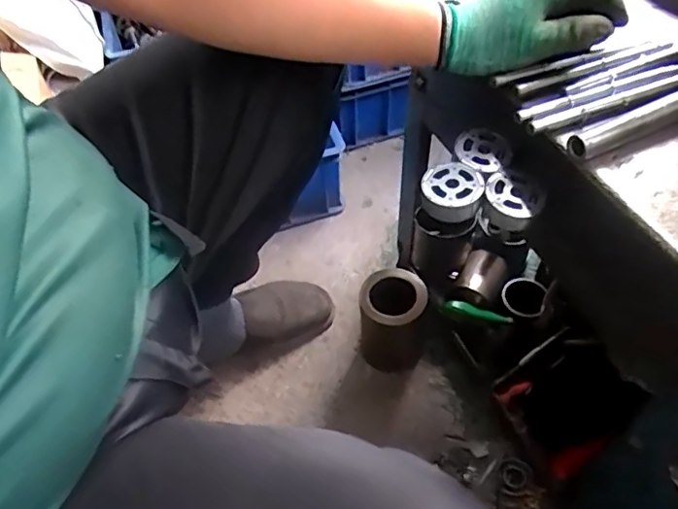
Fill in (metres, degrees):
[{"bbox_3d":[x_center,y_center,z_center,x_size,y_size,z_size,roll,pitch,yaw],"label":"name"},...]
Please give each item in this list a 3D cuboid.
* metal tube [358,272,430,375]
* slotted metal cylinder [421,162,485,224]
[{"bbox_3d":[0.072,0.093,0.802,0.094,0.135,0.092,-2,53,2],"label":"metal tube"},{"bbox_3d":[0.098,-0.054,0.507,0.051,0.026,0.048,-2,53,2],"label":"slotted metal cylinder"}]

